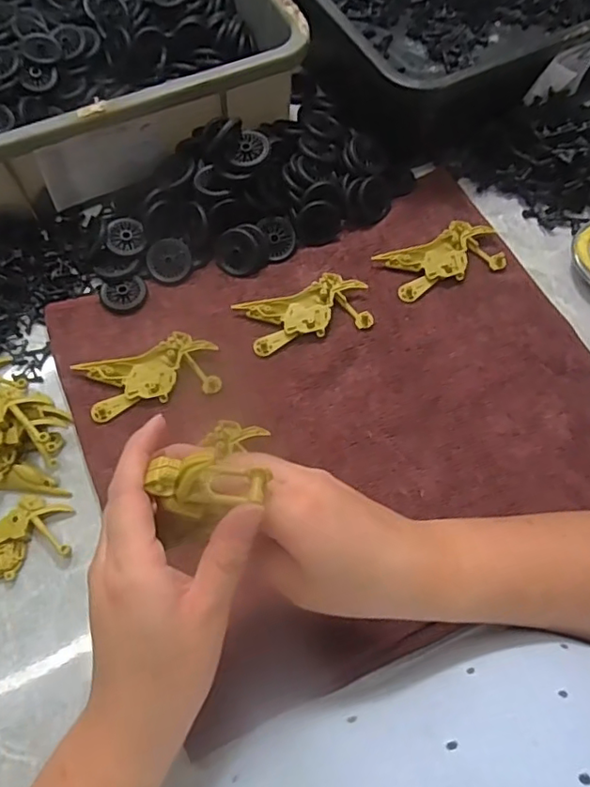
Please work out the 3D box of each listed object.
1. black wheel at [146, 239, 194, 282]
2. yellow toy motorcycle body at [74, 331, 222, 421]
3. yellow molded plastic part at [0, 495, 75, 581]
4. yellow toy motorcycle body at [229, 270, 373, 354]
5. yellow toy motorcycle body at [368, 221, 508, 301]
[{"bbox_3d":[-0.105,-0.111,0.474,0.035,0.006,0.035,0,92,-5],"label":"black wheel"},{"bbox_3d":[-0.112,-0.014,0.432,0.101,0.012,0.048,-15,67,-7],"label":"yellow toy motorcycle body"},{"bbox_3d":[-0.201,0.104,0.384,0.097,0.010,0.046,-23,69,-11],"label":"yellow molded plastic part"},{"bbox_3d":[0.009,-0.065,0.456,0.100,0.011,0.050,-15,67,-8],"label":"yellow toy motorcycle body"},{"bbox_3d":[0.124,-0.113,0.481,0.101,0.011,0.049,-22,68,-10],"label":"yellow toy motorcycle body"}]

